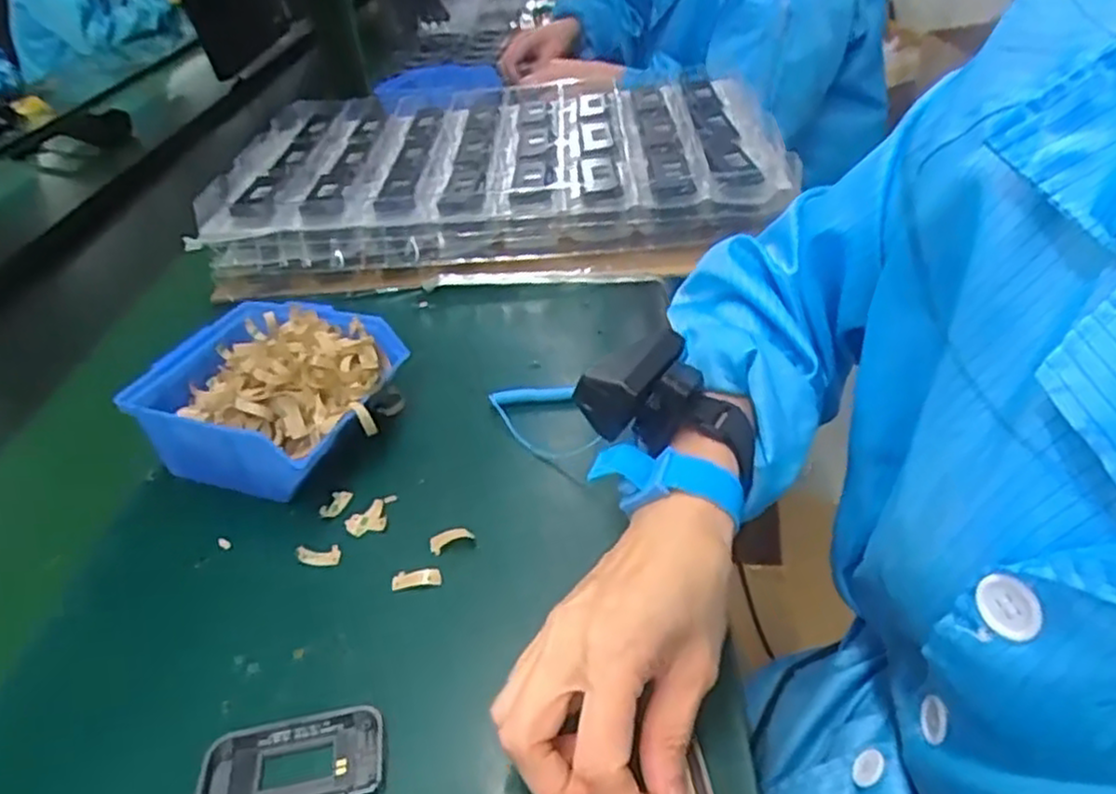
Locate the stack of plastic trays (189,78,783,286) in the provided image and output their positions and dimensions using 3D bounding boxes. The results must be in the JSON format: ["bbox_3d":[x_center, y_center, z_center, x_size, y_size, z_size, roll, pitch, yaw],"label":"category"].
[{"bbox_3d":[-0.054,-0.225,0.760,0.516,0.087,0.326,-5,37,6],"label":"stack of plastic trays"}]

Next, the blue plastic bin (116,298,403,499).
[{"bbox_3d":[-0.183,0.001,0.487,0.145,0.068,0.126,10,40,21],"label":"blue plastic bin"}]

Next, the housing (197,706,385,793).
[{"bbox_3d":[-0.113,0.157,0.318,0.076,0.011,0.038,-12,37,-6],"label":"housing"}]

